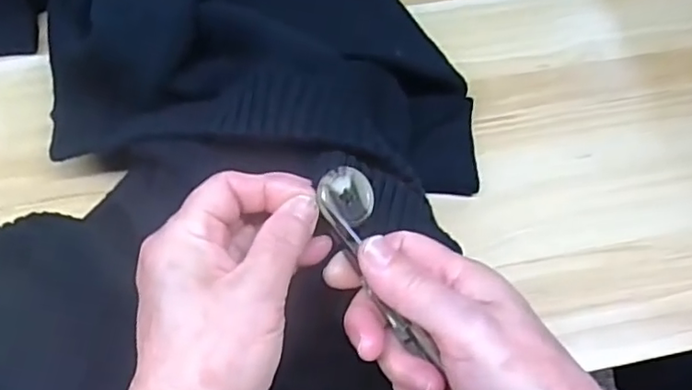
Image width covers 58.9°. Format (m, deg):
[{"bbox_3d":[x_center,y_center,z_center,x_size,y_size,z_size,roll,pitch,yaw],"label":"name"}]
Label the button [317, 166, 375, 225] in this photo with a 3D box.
[{"bbox_3d":[0.001,0.000,0.264,0.024,0.004,0.024,2,82,-26],"label":"button"}]

